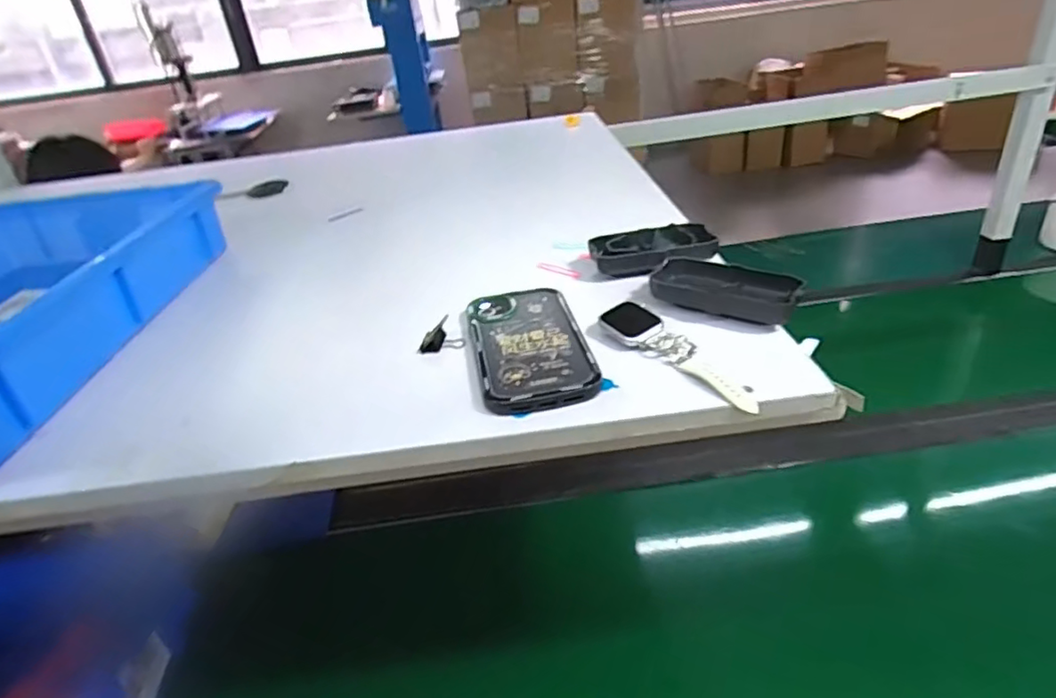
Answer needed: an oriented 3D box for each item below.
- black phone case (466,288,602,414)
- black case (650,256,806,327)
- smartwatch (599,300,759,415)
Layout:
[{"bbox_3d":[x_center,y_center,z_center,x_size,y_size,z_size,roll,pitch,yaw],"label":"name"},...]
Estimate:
[{"bbox_3d":[-0.002,-0.007,0.461,0.078,0.008,0.152,-10,31,-5],"label":"black phone case"},{"bbox_3d":[0.153,-0.048,0.483,0.109,0.021,0.065,12,35,28],"label":"black case"},{"bbox_3d":[0.105,0.001,0.429,0.032,0.015,0.135,-25,35,-28],"label":"smartwatch"}]

